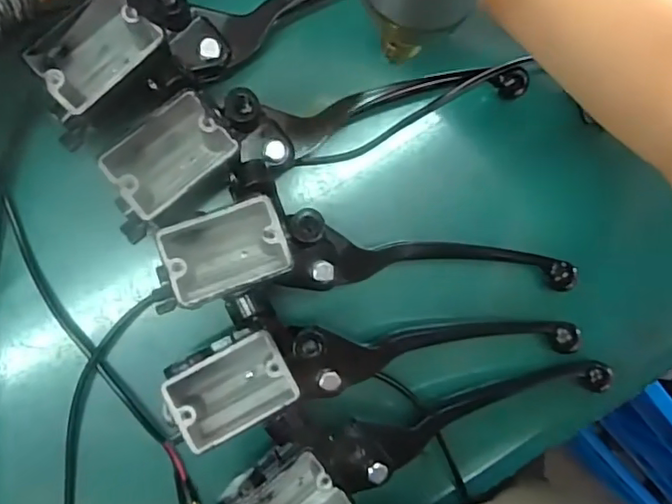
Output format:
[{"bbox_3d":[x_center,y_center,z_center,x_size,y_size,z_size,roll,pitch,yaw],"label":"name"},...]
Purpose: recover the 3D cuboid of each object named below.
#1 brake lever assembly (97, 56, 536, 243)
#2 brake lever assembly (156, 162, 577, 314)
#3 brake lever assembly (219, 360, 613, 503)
[{"bbox_3d":[0.000,-0.064,0.298,0.224,0.042,0.055,-19,95,-20],"label":"brake lever assembly"},{"bbox_3d":[0.026,-0.009,0.288,0.211,0.053,0.062,-2,93,-7],"label":"brake lever assembly"},{"bbox_3d":[0.051,0.095,0.298,0.216,0.062,0.050,-14,94,-7],"label":"brake lever assembly"}]

